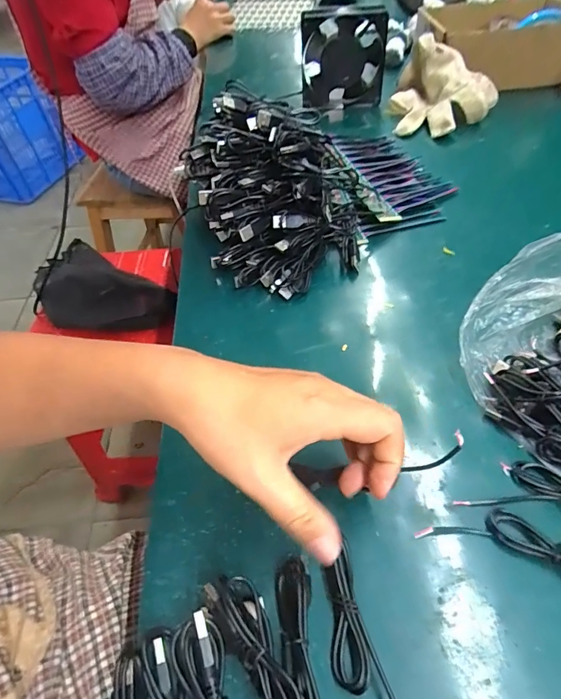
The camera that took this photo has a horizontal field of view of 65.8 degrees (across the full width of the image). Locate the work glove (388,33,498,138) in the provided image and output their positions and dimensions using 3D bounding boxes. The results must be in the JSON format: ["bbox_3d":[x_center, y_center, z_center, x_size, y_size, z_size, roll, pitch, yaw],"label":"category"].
[{"bbox_3d":[0.234,-0.375,0.617,0.142,0.065,0.175,9,53,11],"label":"work glove"}]

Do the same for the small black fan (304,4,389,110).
[{"bbox_3d":[0.091,-0.415,0.626,0.119,0.122,0.029,-2,42,2],"label":"small black fan"}]

